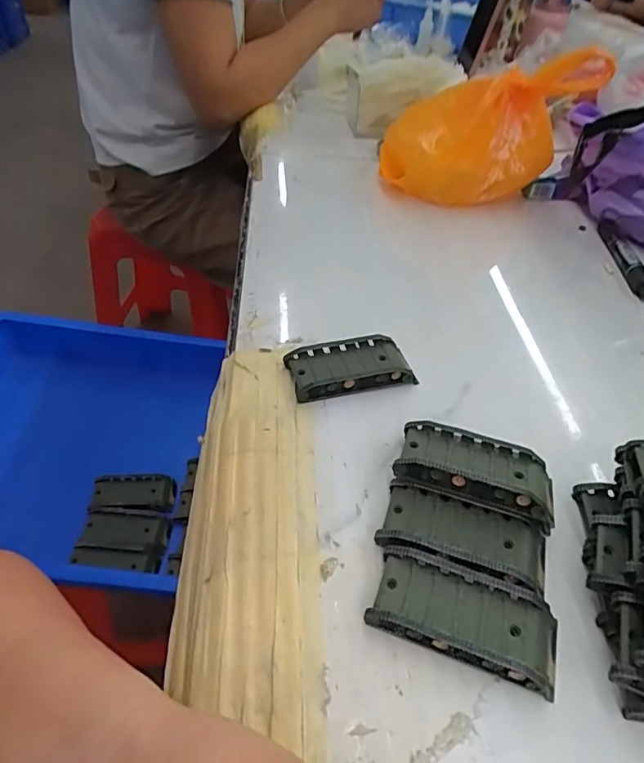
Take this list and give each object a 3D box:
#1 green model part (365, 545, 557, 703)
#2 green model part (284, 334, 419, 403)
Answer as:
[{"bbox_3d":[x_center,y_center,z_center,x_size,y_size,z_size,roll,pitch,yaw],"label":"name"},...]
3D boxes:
[{"bbox_3d":[0.076,0.124,0.271,0.095,0.020,0.045,17,46,11],"label":"green model part"},{"bbox_3d":[0.023,-0.012,0.398,0.093,0.020,0.042,-9,47,-14],"label":"green model part"}]

